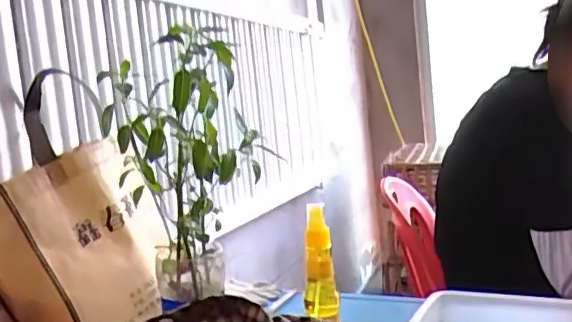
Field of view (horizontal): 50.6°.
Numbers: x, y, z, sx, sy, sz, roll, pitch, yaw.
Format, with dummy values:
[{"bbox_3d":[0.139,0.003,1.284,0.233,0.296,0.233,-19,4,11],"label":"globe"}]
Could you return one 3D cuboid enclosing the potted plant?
[{"bbox_3d":[-0.095,0.012,0.613,0.136,0.256,0.102,-2,7,39],"label":"potted plant"}]

